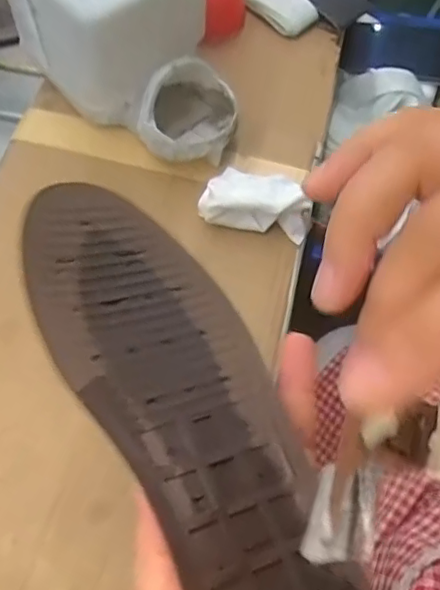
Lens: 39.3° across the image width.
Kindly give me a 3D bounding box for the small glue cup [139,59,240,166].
[{"bbox_3d":[-0.023,-0.135,0.453,0.071,0.070,0.068,8,60,6],"label":"small glue cup"}]

